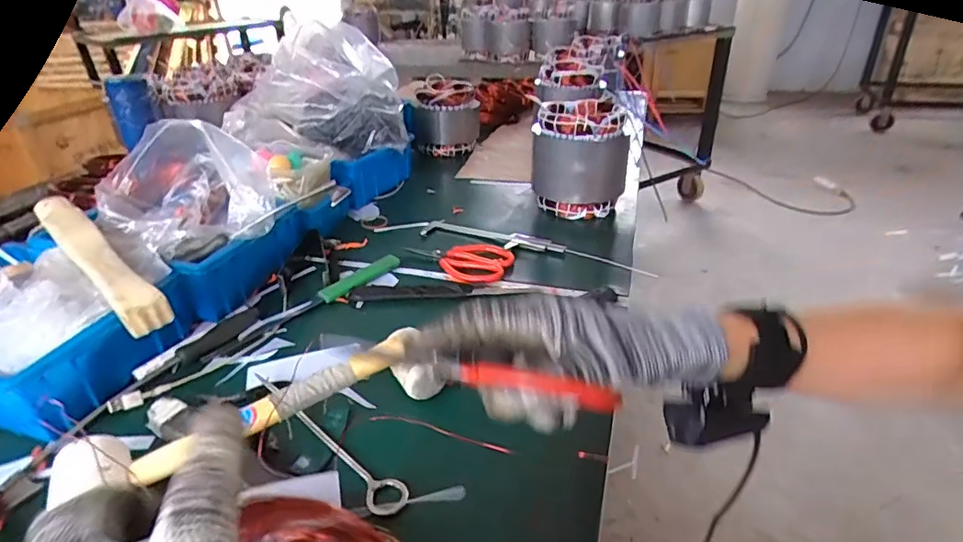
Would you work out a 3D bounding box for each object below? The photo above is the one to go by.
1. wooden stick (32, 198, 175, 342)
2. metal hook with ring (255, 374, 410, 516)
[{"bbox_3d":[-0.437,-0.019,0.591,0.330,0.052,0.042,24,40,36],"label":"wooden stick"},{"bbox_3d":[-0.143,0.147,0.490,0.033,0.010,0.224,-27,37,-36],"label":"metal hook with ring"}]

